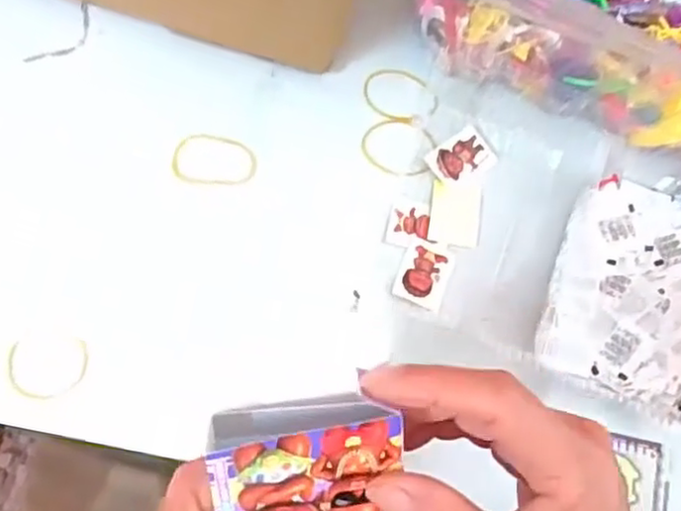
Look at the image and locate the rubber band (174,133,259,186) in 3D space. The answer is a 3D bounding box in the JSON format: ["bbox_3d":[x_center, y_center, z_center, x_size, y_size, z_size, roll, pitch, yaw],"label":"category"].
[{"bbox_3d":[-0.076,-0.057,0.415,0.050,0.006,0.033,10,75,-10],"label":"rubber band"}]

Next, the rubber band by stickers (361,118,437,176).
[{"bbox_3d":[0.037,-0.070,0.435,0.047,0.004,0.040,5,77,-3],"label":"rubber band by stickers"}]

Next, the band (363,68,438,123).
[{"bbox_3d":[0.039,-0.104,0.440,0.049,0.004,0.034,3,85,-7],"label":"band"}]

